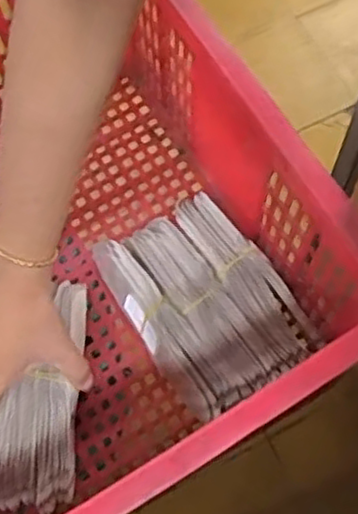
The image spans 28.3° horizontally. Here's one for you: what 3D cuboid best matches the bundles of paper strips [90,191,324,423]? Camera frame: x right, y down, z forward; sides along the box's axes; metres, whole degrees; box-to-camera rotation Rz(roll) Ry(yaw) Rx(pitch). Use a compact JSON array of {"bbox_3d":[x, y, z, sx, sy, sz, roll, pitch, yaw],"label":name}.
[{"bbox_3d":[0.017,0.034,0.621,0.120,0.053,0.187,-33,71,-12],"label":"bundles of paper strips"}]

